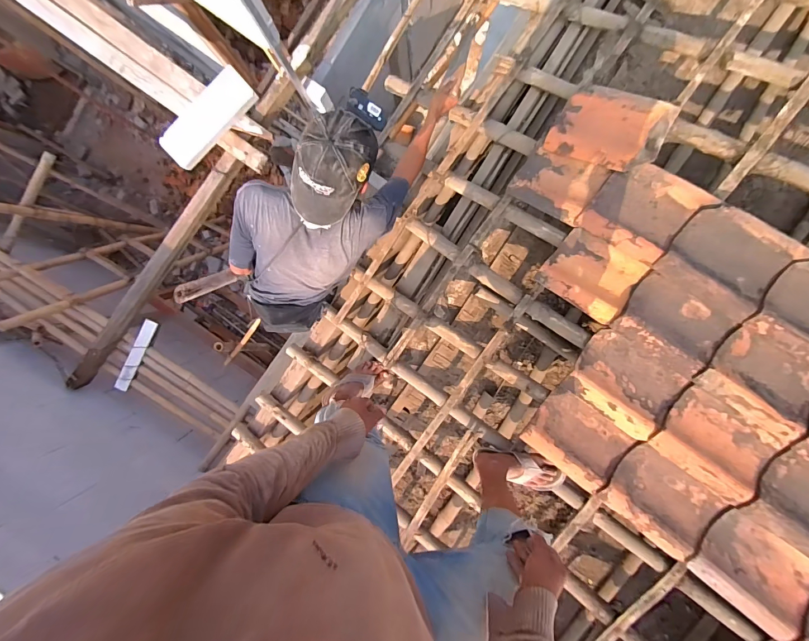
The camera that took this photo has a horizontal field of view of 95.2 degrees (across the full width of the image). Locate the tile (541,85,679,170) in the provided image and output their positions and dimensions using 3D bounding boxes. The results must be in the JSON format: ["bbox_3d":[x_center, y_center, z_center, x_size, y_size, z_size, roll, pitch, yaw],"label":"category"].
[{"bbox_3d":[0.626,-0.592,1.133,0.311,0.065,0.254,30,89,20],"label":"tile"}]

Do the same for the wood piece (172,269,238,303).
[{"bbox_3d":[-0.690,-0.119,1.275,0.049,0.222,0.049,13,120,25],"label":"wood piece"}]

